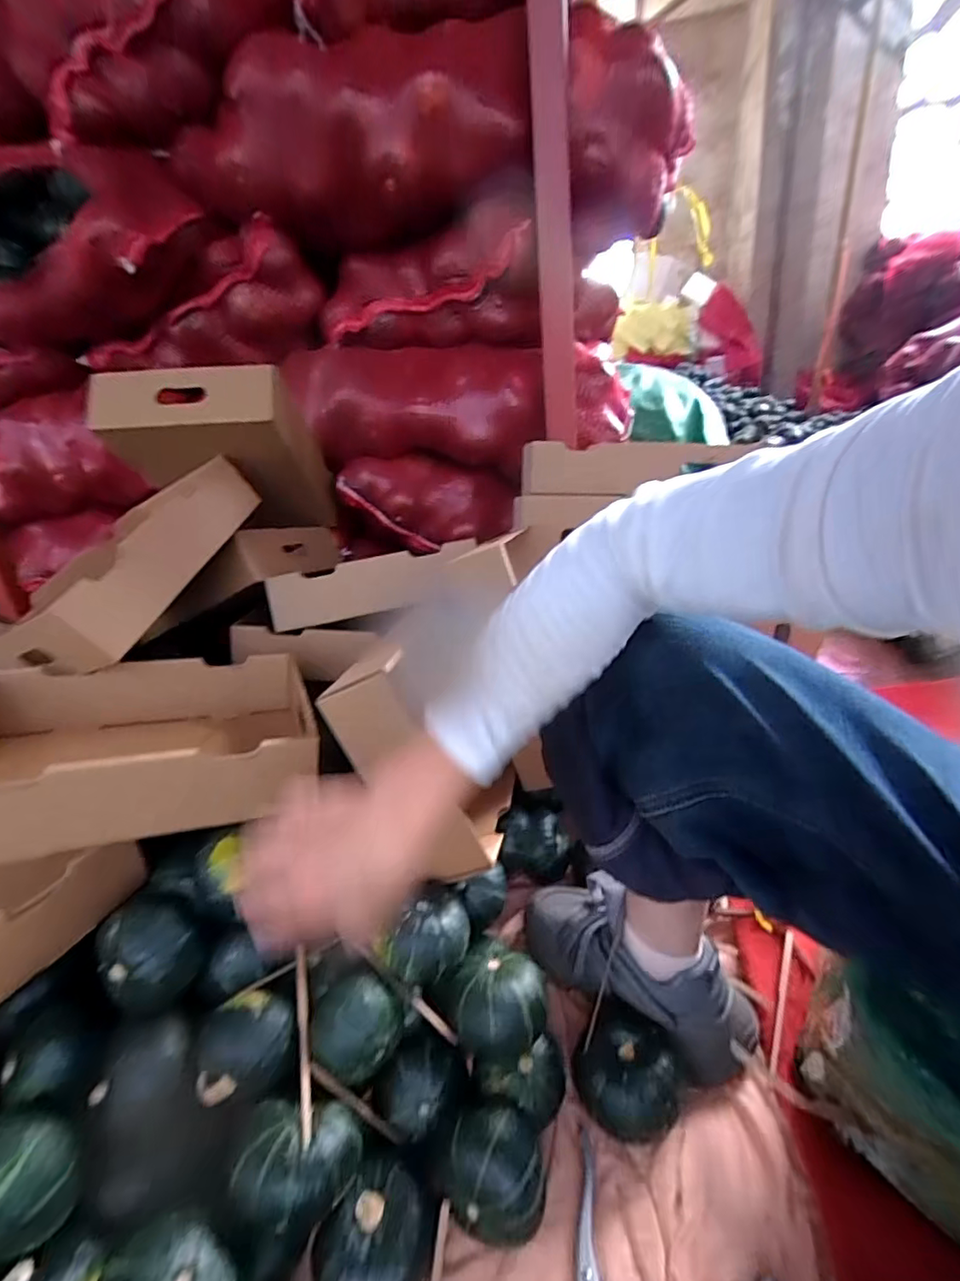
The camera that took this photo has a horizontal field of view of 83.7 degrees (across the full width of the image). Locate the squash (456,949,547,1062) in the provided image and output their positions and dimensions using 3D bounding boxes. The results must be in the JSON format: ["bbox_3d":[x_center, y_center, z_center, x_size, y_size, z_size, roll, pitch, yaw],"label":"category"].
[{"bbox_3d":[0.019,0.353,0.525,0.088,0.071,0.084,-7,25,0],"label":"squash"}]

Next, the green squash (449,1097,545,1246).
[{"bbox_3d":[0.017,0.450,0.451,0.072,0.081,0.075,-6,25,3],"label":"green squash"}]

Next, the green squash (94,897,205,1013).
[{"bbox_3d":[-0.298,0.282,0.485,0.077,0.065,0.076,-6,25,3],"label":"green squash"}]

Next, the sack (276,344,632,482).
[{"bbox_3d":[-0.055,-0.421,0.958,0.669,0.225,0.189,-6,25,4],"label":"sack"}]

